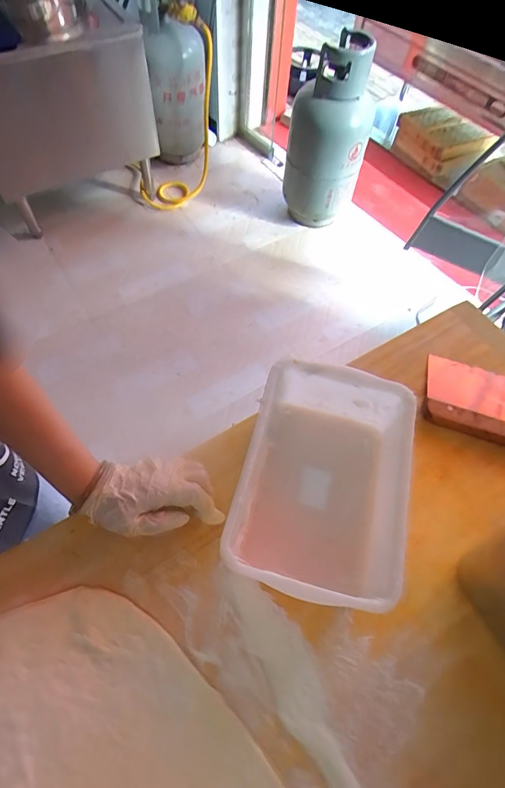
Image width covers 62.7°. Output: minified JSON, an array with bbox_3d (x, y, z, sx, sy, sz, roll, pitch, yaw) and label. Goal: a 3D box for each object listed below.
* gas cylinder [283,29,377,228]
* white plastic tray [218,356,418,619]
[{"bbox_3d":[0.278,-0.940,1.568,0.282,0.624,0.268,12,61,4],"label":"gas cylinder"},{"bbox_3d":[0.071,0.089,0.424,0.156,0.086,0.221,15,61,4],"label":"white plastic tray"}]

